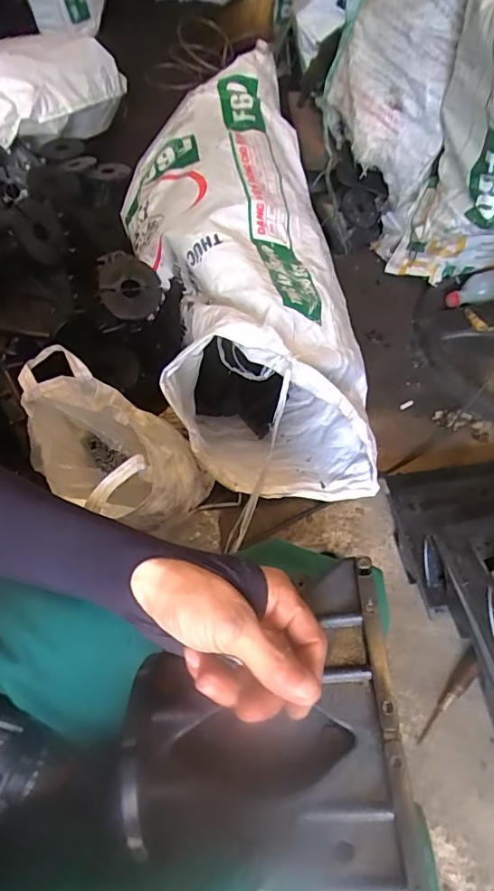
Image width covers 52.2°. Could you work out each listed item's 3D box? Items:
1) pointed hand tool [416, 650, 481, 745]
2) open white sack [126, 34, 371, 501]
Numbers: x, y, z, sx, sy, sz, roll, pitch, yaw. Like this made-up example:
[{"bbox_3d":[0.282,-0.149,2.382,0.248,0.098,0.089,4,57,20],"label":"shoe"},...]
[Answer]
[{"bbox_3d":[0.296,0.366,0.736,0.158,0.025,0.030,-38,65,-26],"label":"pointed hand tool"},{"bbox_3d":[-0.022,-0.389,1.065,0.394,0.368,1.022,-11,57,-8],"label":"open white sack"}]

